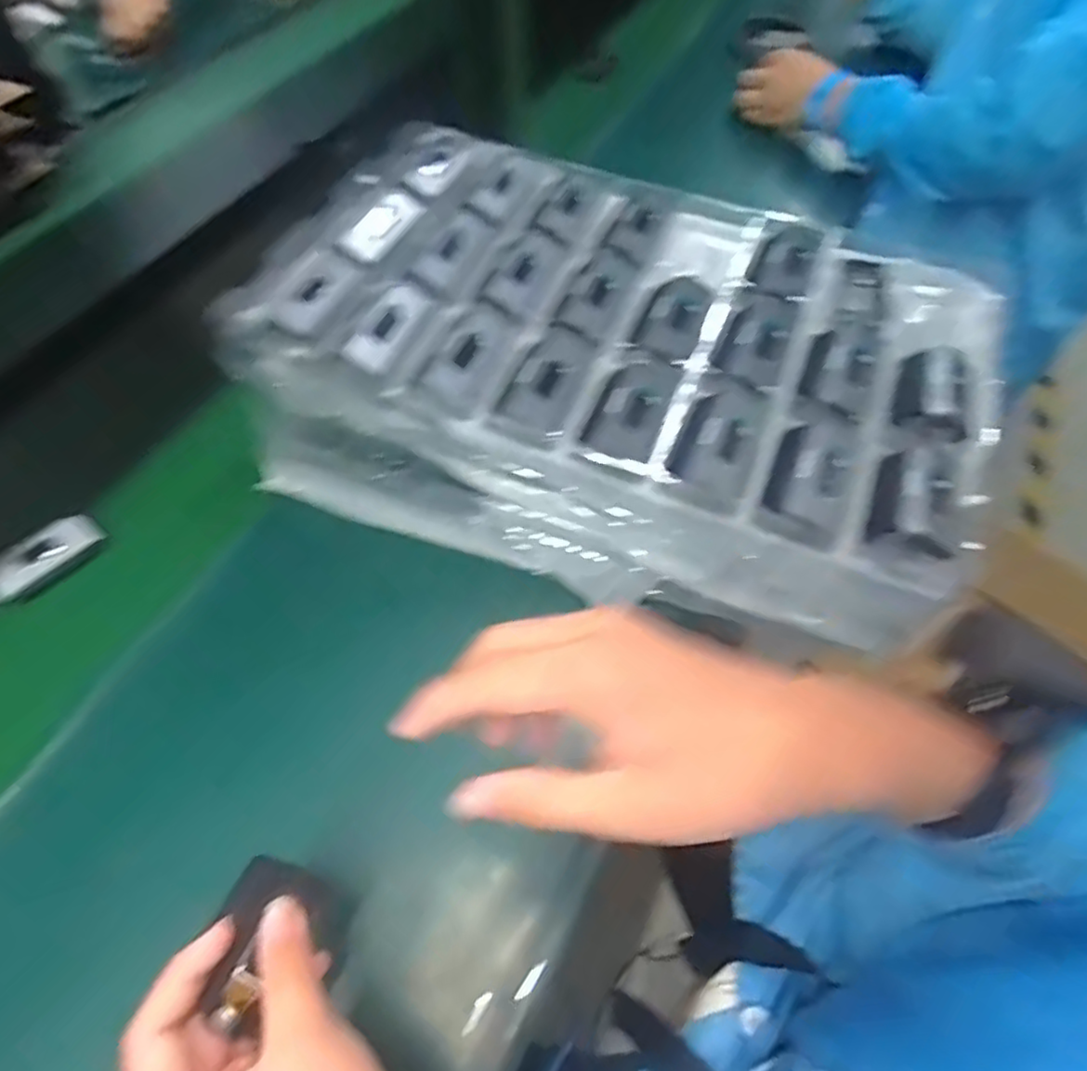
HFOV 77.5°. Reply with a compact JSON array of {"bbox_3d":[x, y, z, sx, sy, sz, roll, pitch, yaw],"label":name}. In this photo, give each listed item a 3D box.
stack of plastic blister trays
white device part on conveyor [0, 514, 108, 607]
[{"bbox_3d":[0.051,-0.122,0.530,0.508,0.150,0.299,19,57,12],"label":"stack of plastic blister trays"},{"bbox_3d":[-0.381,0.018,0.515,0.030,0.025,0.086,34,62,21],"label":"white device part on conveyor"}]

